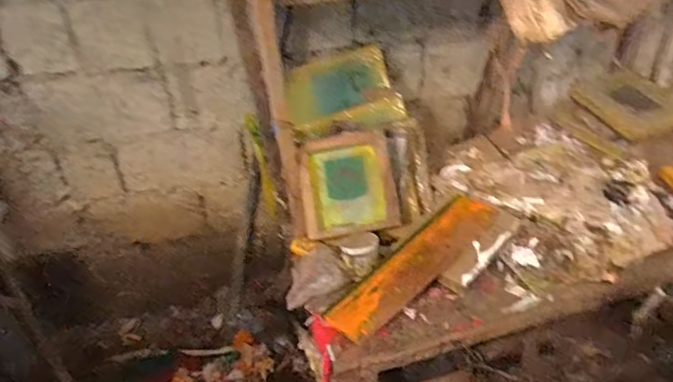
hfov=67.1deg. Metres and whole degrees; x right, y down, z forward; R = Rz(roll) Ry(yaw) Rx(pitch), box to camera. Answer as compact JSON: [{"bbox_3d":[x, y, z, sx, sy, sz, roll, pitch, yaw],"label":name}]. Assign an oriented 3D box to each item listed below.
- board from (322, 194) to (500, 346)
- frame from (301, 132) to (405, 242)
[{"bbox_3d":[0.181,0.163,1.163,0.480,0.029,0.118,-37,54,-27],"label":"board"},{"bbox_3d":[0.031,-0.018,1.385,0.253,0.269,0.035,-9,-6,1],"label":"frame"}]

